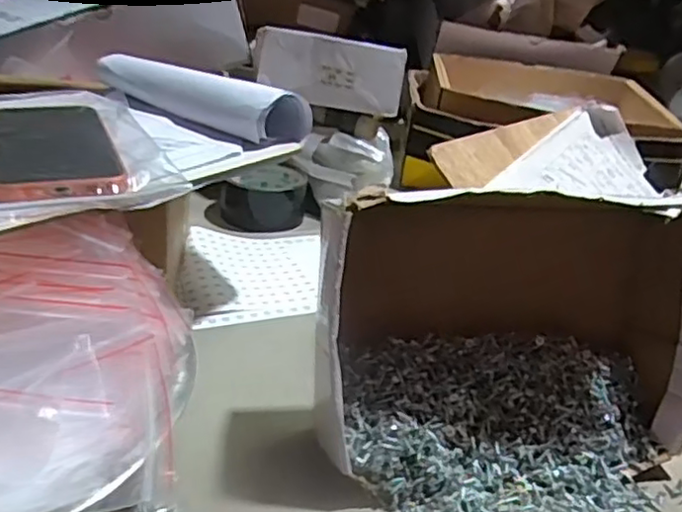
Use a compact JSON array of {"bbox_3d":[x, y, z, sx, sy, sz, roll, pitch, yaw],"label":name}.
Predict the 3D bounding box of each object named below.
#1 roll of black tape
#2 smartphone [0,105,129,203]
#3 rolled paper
[{"bbox_3d":[-0.082,-0.063,0.724,0.088,0.049,0.088,6,27,-3],"label":"roll of black tape"},{"bbox_3d":[-0.189,-0.073,0.434,0.075,0.008,0.157,-9,34,-23],"label":"smartphone"},{"bbox_3d":[-0.120,-0.139,0.552,0.196,0.036,0.057,24,32,28],"label":"rolled paper"}]

